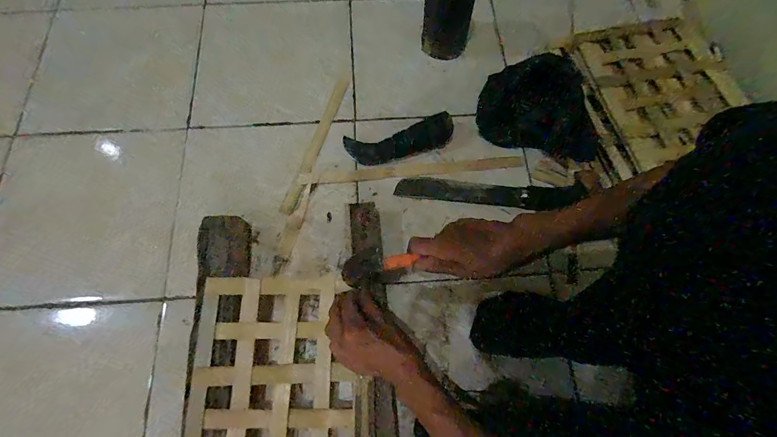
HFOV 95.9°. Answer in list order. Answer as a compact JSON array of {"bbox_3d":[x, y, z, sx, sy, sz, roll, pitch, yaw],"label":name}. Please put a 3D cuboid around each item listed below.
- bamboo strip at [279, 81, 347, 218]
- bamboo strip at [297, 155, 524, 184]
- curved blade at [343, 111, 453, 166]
[{"bbox_3d":[-0.126,-0.134,0.619,0.025,0.009,0.276,15,71,10],"label":"bamboo strip"},{"bbox_3d":[0.039,-0.085,0.598,0.378,0.009,0.022,-5,71,-3],"label":"bamboo strip"},{"bbox_3d":[0.021,-0.137,0.611,0.188,0.018,0.061,-13,72,-6],"label":"curved blade"}]

